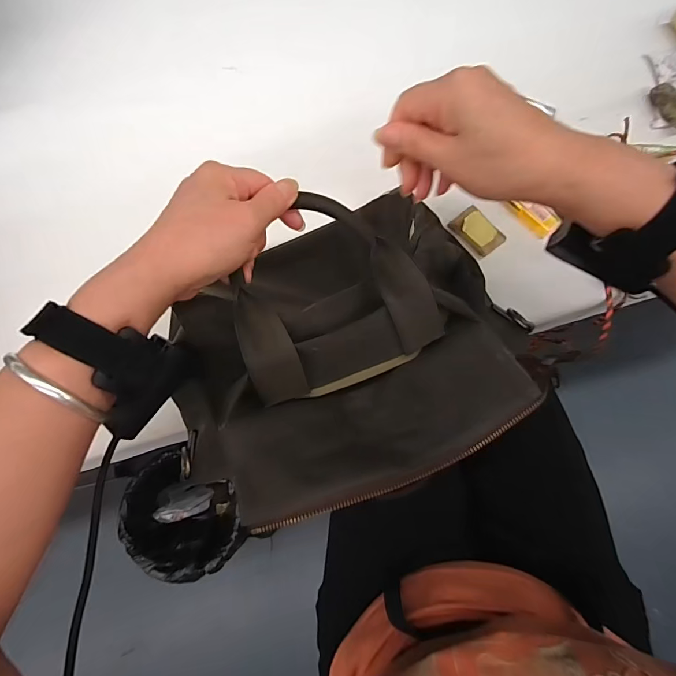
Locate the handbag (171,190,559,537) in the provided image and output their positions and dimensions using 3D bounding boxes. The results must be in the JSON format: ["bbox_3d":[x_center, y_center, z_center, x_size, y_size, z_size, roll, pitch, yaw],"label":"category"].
[{"bbox_3d":[0.005,0.001,0.291,0.255,0.067,0.213,-19,78,-2],"label":"handbag"}]

